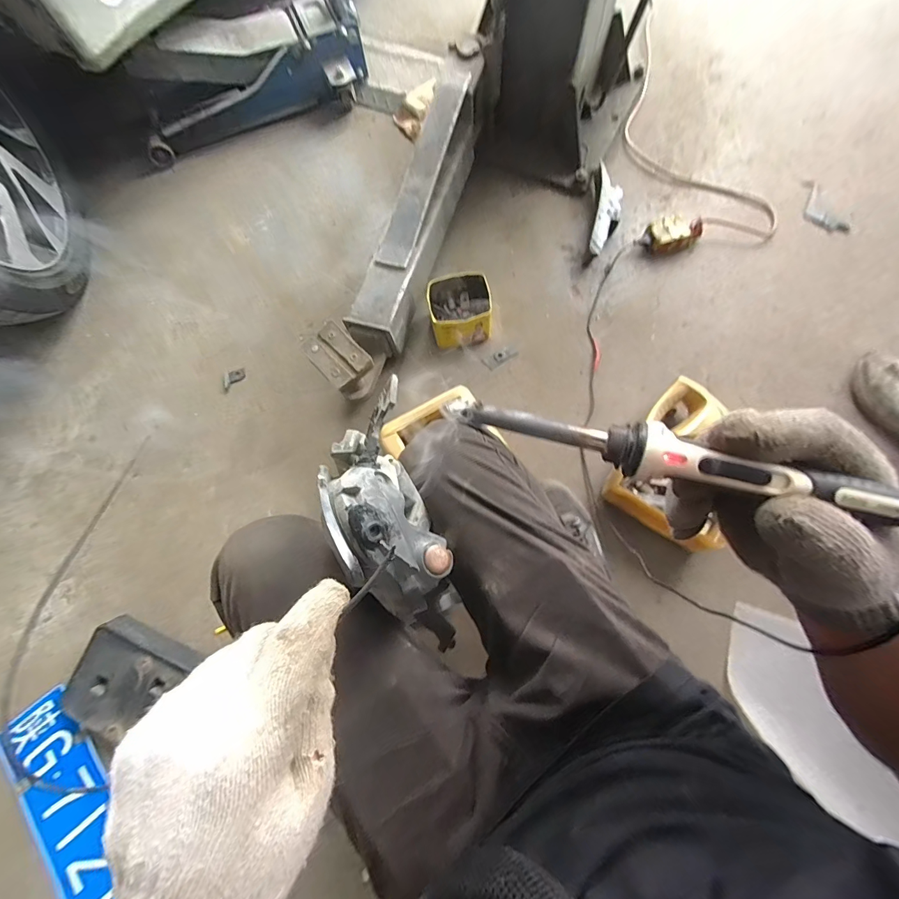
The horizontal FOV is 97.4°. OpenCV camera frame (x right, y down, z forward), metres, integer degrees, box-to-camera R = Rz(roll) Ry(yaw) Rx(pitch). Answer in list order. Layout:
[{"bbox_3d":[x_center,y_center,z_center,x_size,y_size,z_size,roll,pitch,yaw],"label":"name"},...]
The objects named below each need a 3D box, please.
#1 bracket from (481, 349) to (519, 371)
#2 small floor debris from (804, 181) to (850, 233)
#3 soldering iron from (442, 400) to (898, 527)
[{"bbox_3d":[0.114,-0.208,0.892,0.077,0.006,0.034,-33,74,-8],"label":"bracket"},{"bbox_3d":[0.927,-0.610,0.992,0.074,0.013,0.172,-9,72,0],"label":"small floor debris"},{"bbox_3d":[0.115,0.005,0.198,0.240,0.022,0.023,14,73,15],"label":"soldering iron"}]

